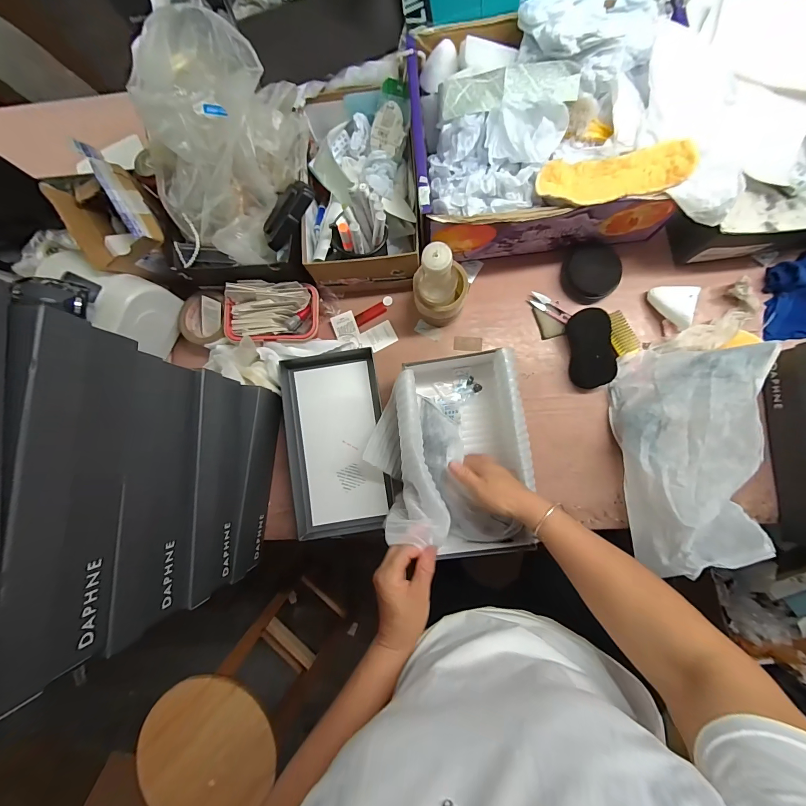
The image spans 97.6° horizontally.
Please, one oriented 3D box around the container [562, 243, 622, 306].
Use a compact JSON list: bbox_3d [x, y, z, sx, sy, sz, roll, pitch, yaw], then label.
[{"bbox_3d":[0.324,-0.223,0.611,0.090,0.025,0.095,0,85,4],"label":"container"}]

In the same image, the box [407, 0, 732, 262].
[{"bbox_3d":[0.217,-0.418,0.549,0.394,0.155,0.322,-2,85,4],"label":"box"}]

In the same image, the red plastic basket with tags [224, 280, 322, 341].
[{"bbox_3d":[-0.228,-0.156,0.619,0.164,0.063,0.098,3,85,5],"label":"red plastic basket with tags"}]

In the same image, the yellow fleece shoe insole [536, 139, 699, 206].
[{"bbox_3d":[0.288,-0.312,0.482,0.197,0.029,0.066,-7,84,4],"label":"yellow fleece shoe insole"}]

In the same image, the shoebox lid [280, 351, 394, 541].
[{"bbox_3d":[-0.114,0.068,0.611,0.168,0.033,0.312,-10,84,4],"label":"shoebox lid"}]

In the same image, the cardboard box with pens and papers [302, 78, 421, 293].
[{"bbox_3d":[-0.076,-0.365,0.587,0.182,0.134,0.312,-6,84,4],"label":"cardboard box with pens and papers"}]

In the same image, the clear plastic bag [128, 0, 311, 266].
[{"bbox_3d":[-0.267,-0.389,0.515,0.189,0.151,0.303,15,86,6],"label":"clear plastic bag"}]

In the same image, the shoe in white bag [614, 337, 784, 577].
[{"bbox_3d":[0.433,0.073,0.519,0.192,0.114,0.331,6,85,5],"label":"shoe in white bag"}]

